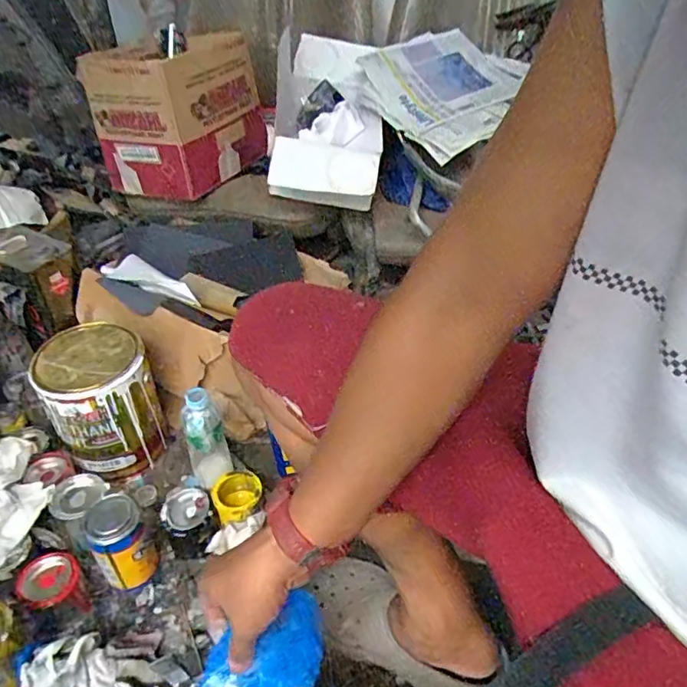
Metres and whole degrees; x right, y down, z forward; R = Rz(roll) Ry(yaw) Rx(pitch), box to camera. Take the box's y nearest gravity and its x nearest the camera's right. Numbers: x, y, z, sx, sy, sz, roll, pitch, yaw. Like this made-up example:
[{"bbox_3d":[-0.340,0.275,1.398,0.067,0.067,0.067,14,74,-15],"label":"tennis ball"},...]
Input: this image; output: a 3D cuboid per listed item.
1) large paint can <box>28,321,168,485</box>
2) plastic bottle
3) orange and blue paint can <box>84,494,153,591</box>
[{"bbox_3d":[-0.392,0.095,0.884,0.151,0.199,0.155,2,40,-2],"label":"large paint can"},{"bbox_3d":[-0.210,0.147,0.838,0.059,0.207,0.065,-10,42,-15],"label":"plastic bottle"},{"bbox_3d":[-0.305,0.274,0.748,0.071,0.132,0.076,-19,45,-25],"label":"orange and blue paint can"}]

